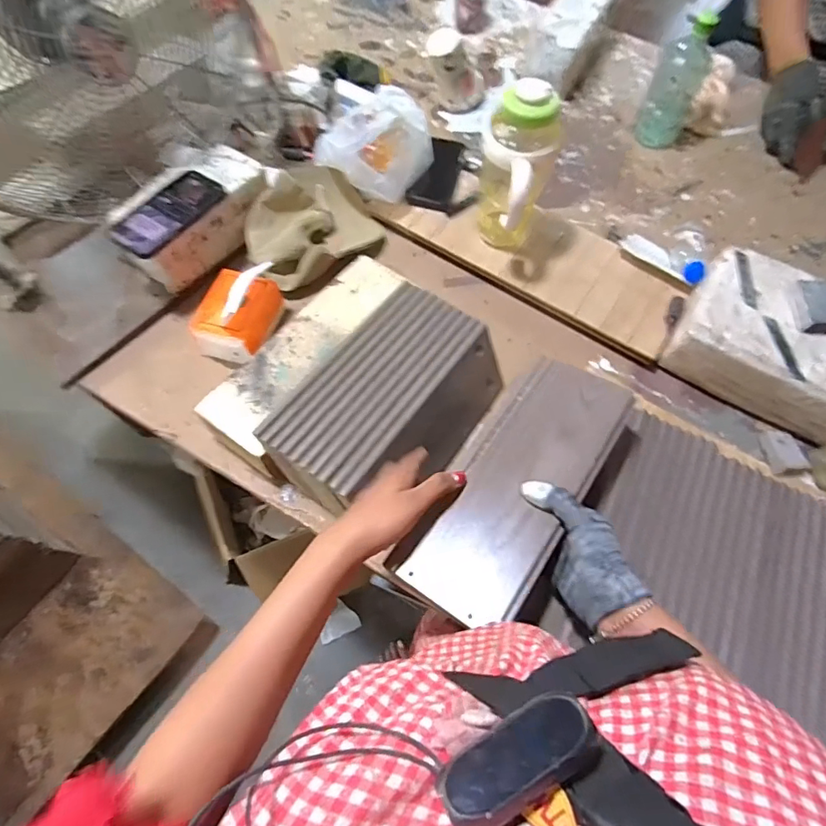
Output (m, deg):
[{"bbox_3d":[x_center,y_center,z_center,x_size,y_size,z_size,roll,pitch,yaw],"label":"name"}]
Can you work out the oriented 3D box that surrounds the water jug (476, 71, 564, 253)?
[{"bbox_3d":[0.144,-0.333,0.706,0.095,0.235,0.145,17,68,6],"label":"water jug"}]

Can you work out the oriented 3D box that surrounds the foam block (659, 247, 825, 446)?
[{"bbox_3d":[0.525,-0.100,0.713,0.255,0.104,0.192,32,70,11],"label":"foam block"}]

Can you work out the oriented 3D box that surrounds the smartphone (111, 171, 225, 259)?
[{"bbox_3d":[-0.347,-0.285,0.693,0.070,0.014,0.159,31,66,9],"label":"smartphone"}]

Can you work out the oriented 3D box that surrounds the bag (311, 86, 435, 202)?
[{"bbox_3d":[-0.065,-0.428,0.779,0.188,0.147,0.092,2,67,-1],"label":"bag"}]

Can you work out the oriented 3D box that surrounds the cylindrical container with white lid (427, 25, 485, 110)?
[{"bbox_3d":[0.080,-0.665,0.951,0.083,0.164,0.069,-38,71,14],"label":"cylindrical container with white lid"}]

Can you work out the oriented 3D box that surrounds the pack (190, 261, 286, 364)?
[{"bbox_3d":[-0.253,-0.151,0.696,0.095,0.084,0.142,11,67,3],"label":"pack"}]

